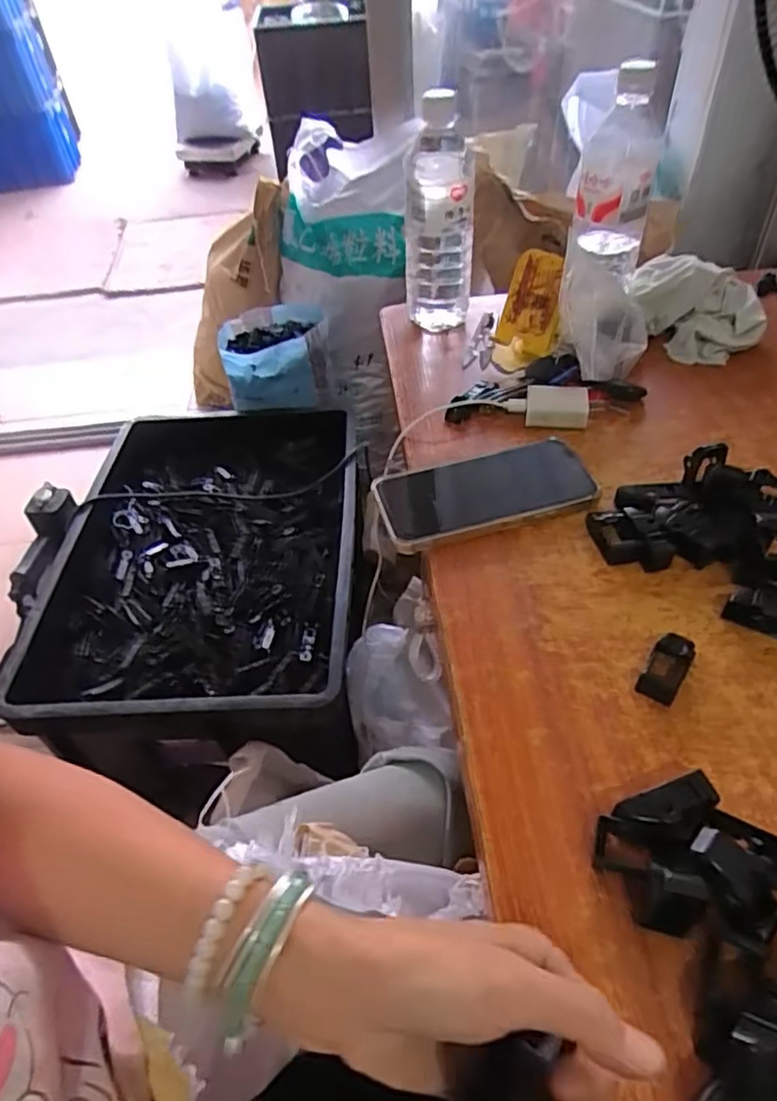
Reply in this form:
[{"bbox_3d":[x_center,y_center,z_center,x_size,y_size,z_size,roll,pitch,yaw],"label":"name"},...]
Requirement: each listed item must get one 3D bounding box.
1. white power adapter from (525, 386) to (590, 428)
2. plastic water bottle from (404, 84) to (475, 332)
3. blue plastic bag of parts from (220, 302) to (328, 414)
[{"bbox_3d":[0.149,-0.126,0.567,0.054,0.025,0.033,3,46,9],"label":"white power adapter"},{"bbox_3d":[0.051,-0.326,0.647,0.068,0.210,0.055,-2,45,5],"label":"plastic water bottle"},{"bbox_3d":[-0.202,-0.347,1.171,0.189,0.124,0.179,-8,45,-4],"label":"blue plastic bag of parts"}]

